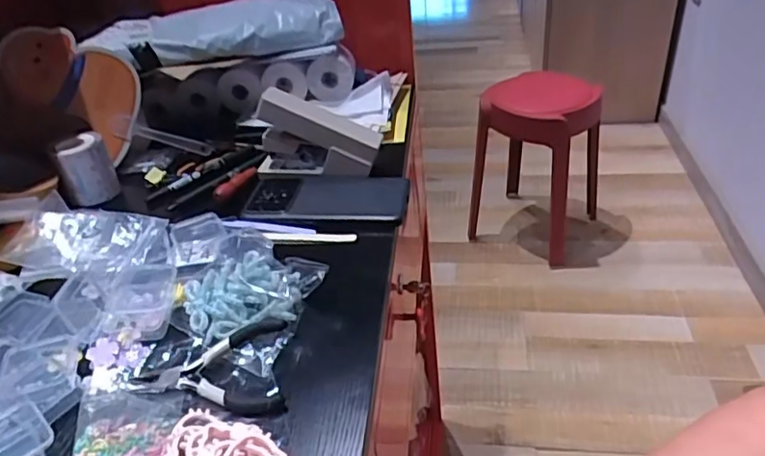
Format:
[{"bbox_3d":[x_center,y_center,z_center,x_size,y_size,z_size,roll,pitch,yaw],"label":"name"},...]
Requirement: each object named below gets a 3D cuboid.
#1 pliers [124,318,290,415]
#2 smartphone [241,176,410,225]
[{"bbox_3d":[-0.121,0.100,0.405,0.108,0.018,0.070,-6,36,-1],"label":"pliers"},{"bbox_3d":[-0.056,-0.032,0.579,0.162,0.014,0.072,1,36,10],"label":"smartphone"}]

